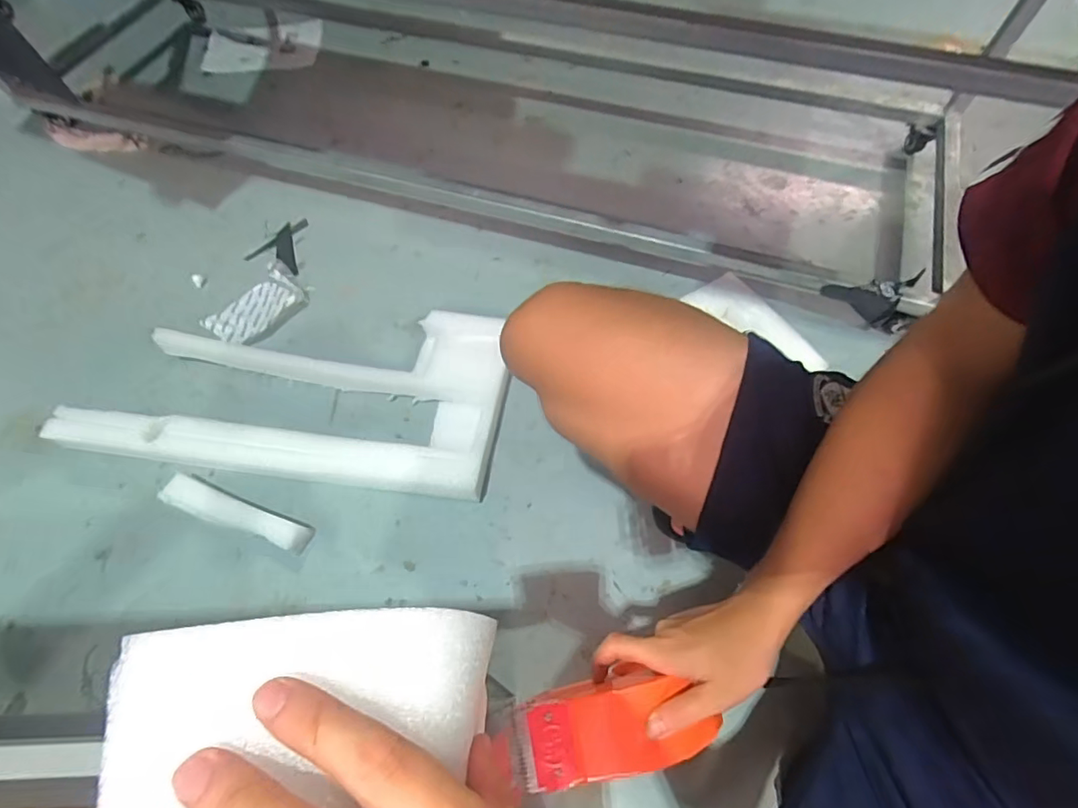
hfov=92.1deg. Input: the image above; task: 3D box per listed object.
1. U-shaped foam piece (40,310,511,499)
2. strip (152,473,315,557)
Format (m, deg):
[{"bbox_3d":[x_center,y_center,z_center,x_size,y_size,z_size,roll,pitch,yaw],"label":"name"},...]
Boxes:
[{"bbox_3d":[-0.400,-0.037,0.881,0.689,0.059,0.331,7,62,4],"label":"U-shaped foam piece"},{"bbox_3d":[-0.458,0.166,0.782,0.239,0.030,0.048,19,63,10],"label":"strip"}]

